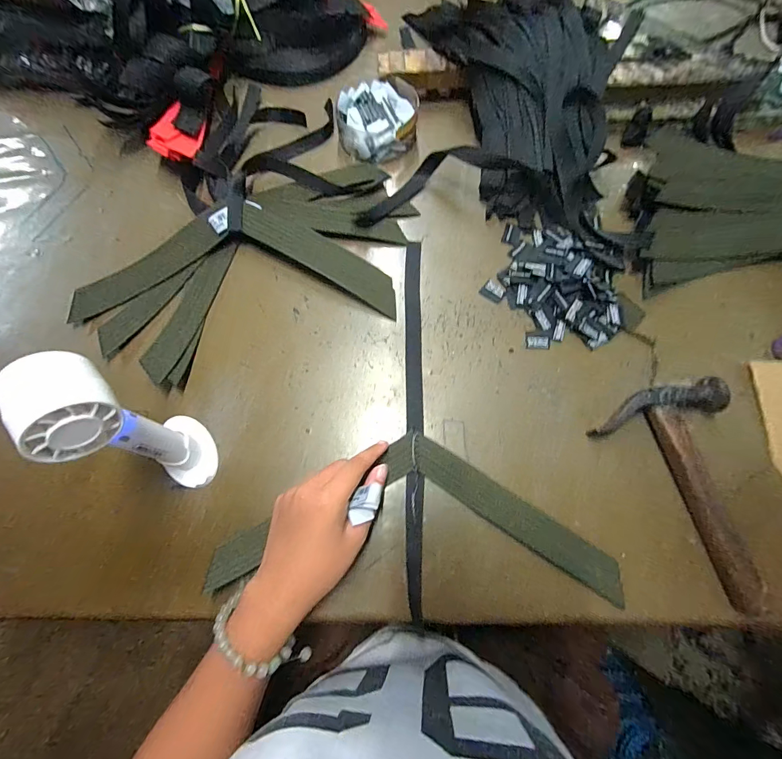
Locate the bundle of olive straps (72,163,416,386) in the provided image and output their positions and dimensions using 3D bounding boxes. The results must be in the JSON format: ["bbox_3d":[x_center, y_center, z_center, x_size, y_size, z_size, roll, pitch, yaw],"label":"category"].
[{"bbox_3d":[-0.148,-0.120,0.391,0.358,0.025,0.192,-20,73,-5],"label":"bundle of olive straps"}]

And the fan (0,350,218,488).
[{"bbox_3d":[-0.194,0.041,0.272,0.067,0.163,0.068,17,74,7],"label":"fan"}]

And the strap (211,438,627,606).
[{"bbox_3d":[0.018,0.118,0.326,0.347,0.006,0.130,0,75,1],"label":"strap"}]

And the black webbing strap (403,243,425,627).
[{"bbox_3d":[0.021,0.024,0.353,0.018,0.010,0.363,0,75,1],"label":"black webbing strap"}]

